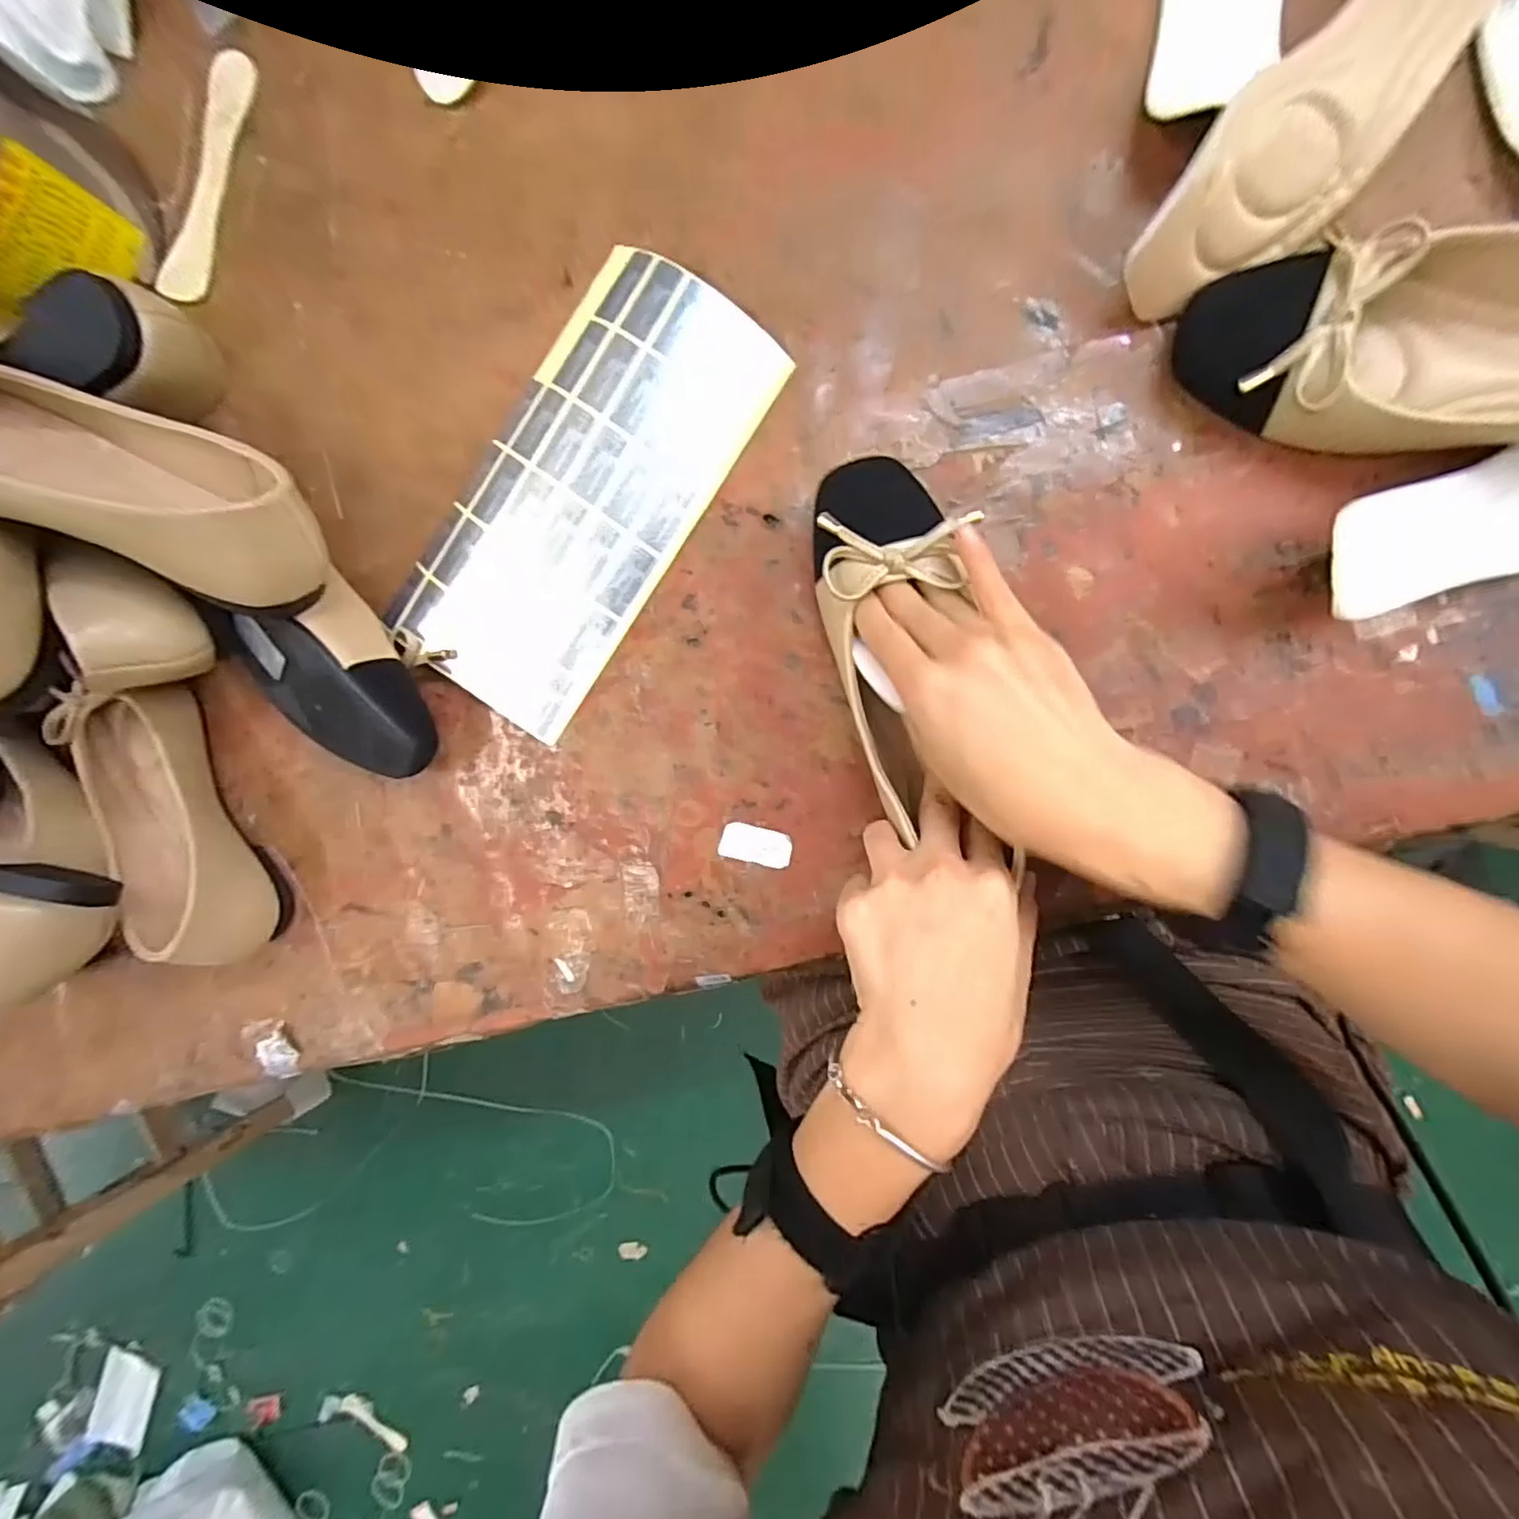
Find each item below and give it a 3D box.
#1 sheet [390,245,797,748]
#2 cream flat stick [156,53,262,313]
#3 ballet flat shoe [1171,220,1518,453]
[{"bbox_3d":[-0.100,-0.144,0.355,0.120,0.022,0.249,36,98,5],"label":"sheet"},{"bbox_3d":[-0.336,-0.351,0.386,0.031,0.010,0.144,22,96,6],"label":"cream flat stick"},{"bbox_3d":[0.314,-0.180,0.272,0.230,0.059,0.080,-1,93,8],"label":"ballet flat shoe"}]

